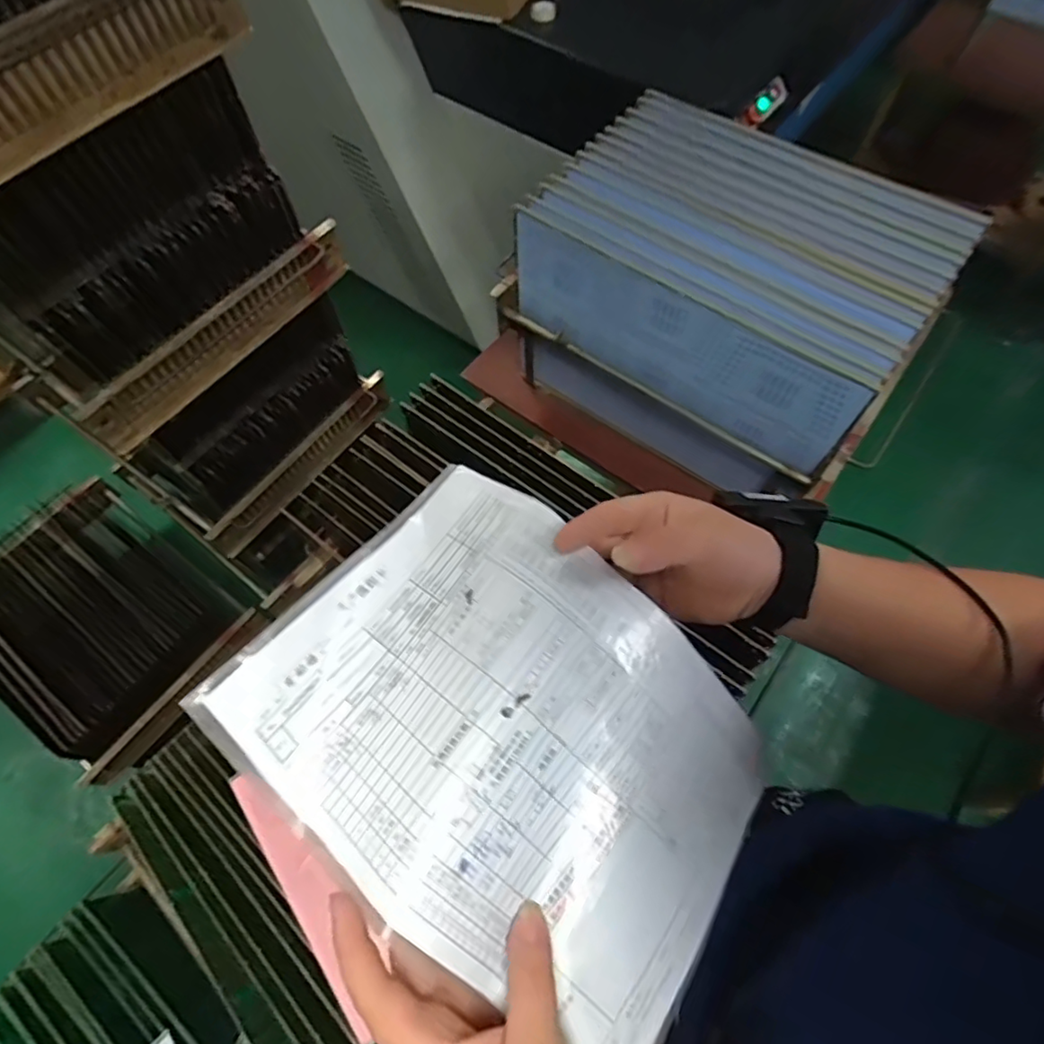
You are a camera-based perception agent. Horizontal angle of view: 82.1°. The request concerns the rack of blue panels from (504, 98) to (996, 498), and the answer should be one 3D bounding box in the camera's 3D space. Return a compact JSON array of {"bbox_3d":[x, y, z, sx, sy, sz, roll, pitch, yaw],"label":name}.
[{"bbox_3d":[0.284,-0.323,0.906,0.518,0.311,0.332,35,70,17],"label":"rack of blue panels"}]

